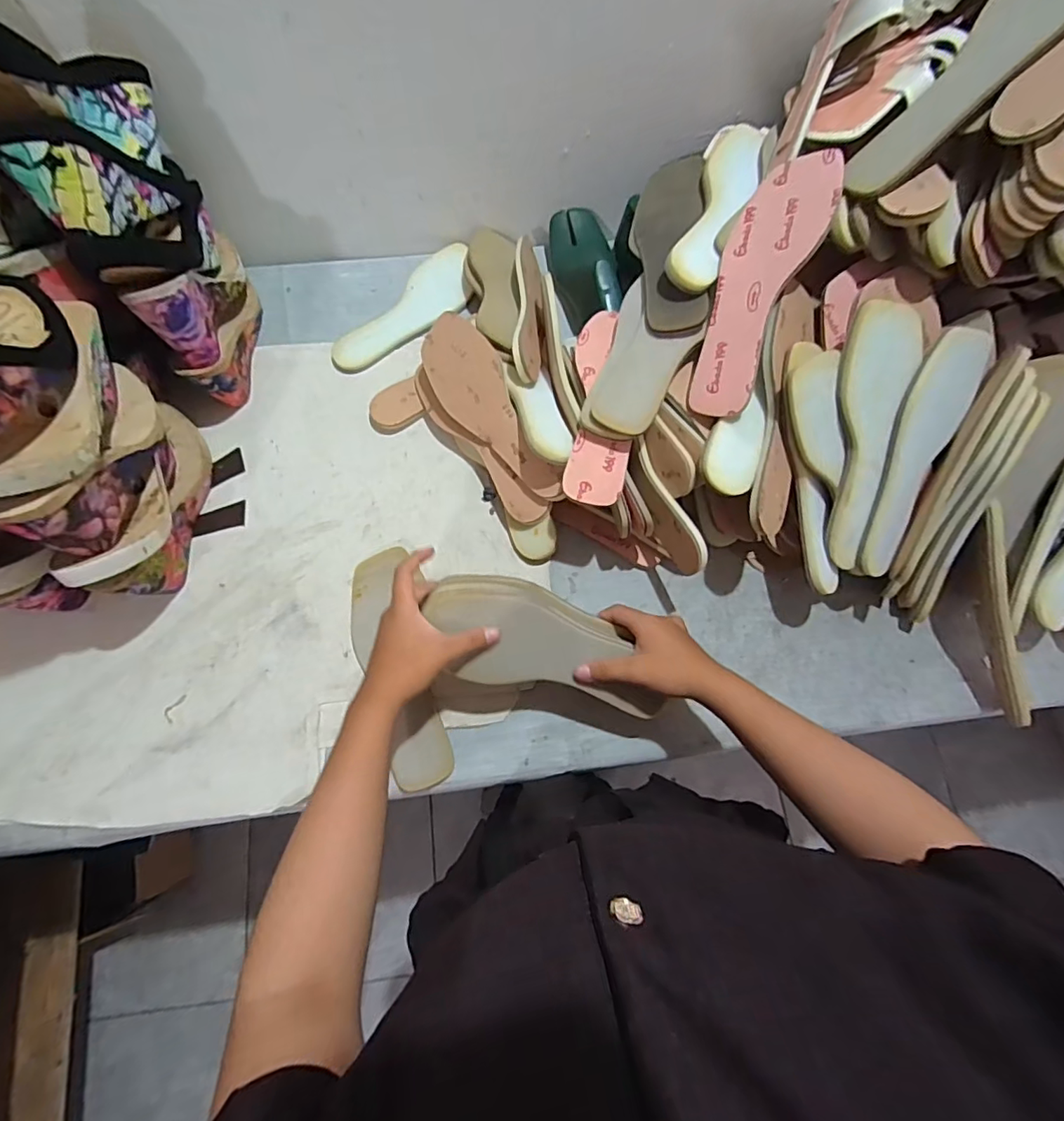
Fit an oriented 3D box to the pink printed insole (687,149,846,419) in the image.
[{"bbox_3d":[0.205,-0.256,0.498,0.084,0.009,0.233,31,106,33],"label":"pink printed insole"}]

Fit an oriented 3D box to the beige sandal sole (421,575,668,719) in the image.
[{"bbox_3d":[0.014,0.082,0.492,0.229,0.041,0.096,25,71,-8],"label":"beige sandal sole"}]

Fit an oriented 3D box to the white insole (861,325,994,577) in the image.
[{"bbox_3d":[0.379,-0.103,0.525,0.071,0.025,0.239,14,105,2],"label":"white insole"}]

